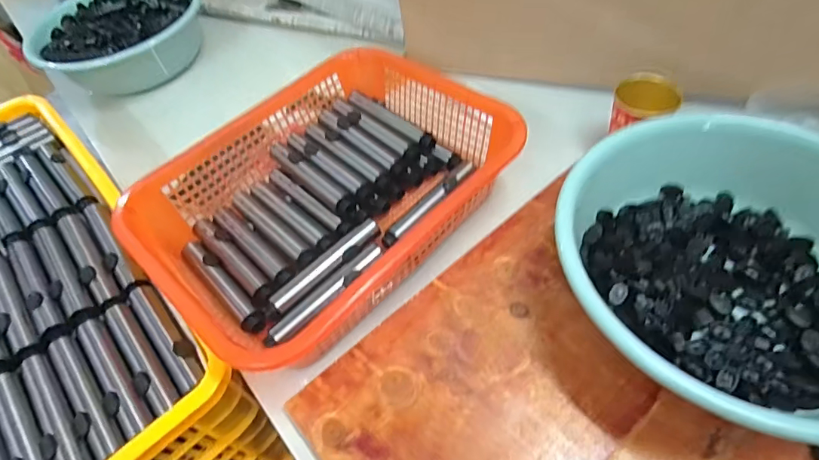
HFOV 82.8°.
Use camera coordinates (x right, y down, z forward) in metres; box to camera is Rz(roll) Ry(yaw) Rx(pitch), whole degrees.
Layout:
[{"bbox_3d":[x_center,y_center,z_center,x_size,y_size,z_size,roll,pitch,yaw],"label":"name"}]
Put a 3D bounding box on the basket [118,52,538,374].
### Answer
[{"bbox_3d":[-0.084,-0.055,0.526,0.286,0.069,0.393,37,66,26],"label":"basket"}]

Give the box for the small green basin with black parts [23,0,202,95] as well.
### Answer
[{"bbox_3d":[-0.521,-0.357,0.859,0.296,0.104,0.228,-20,52,-7],"label":"small green basin with black parts"}]

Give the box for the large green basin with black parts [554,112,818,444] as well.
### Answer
[{"bbox_3d":[0.275,0.038,0.403,0.282,0.106,0.262,-4,52,5],"label":"large green basin with black parts"}]

